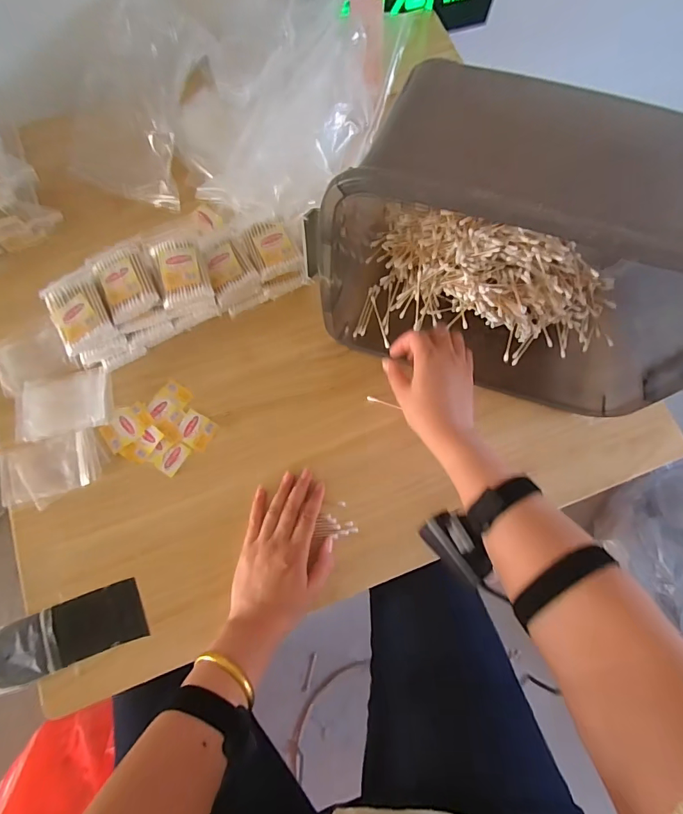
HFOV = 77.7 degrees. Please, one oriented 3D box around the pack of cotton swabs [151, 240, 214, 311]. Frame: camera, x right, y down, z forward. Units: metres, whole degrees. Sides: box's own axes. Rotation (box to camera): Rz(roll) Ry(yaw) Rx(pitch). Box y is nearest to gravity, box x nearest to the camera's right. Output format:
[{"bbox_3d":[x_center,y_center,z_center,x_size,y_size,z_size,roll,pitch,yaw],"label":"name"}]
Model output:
[{"bbox_3d":[-0.175,-0.148,0.466,0.052,0.020,0.069,-15,75,-4],"label":"pack of cotton swabs"}]

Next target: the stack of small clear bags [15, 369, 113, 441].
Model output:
[{"bbox_3d":[-0.332,-0.002,0.506,0.111,0.016,0.069,-10,75,-3],"label":"stack of small clear bags"}]

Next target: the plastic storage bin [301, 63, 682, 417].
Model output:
[{"bbox_3d":[0.181,-0.155,0.429,0.380,0.254,0.213,17,76,1],"label":"plastic storage bin"}]

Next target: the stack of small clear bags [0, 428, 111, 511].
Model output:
[{"bbox_3d":[-0.335,0.072,0.493,0.117,0.011,0.076,-12,75,-4],"label":"stack of small clear bags"}]

